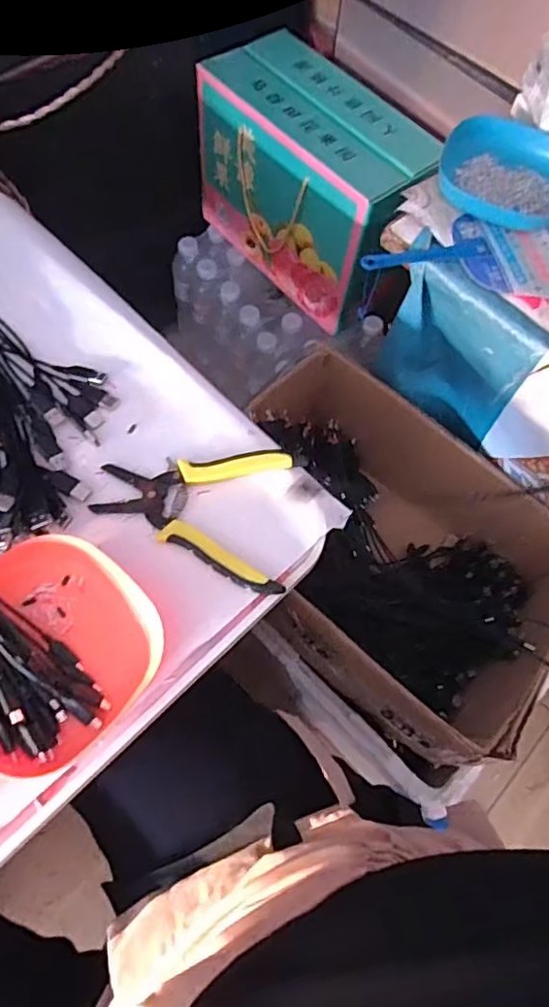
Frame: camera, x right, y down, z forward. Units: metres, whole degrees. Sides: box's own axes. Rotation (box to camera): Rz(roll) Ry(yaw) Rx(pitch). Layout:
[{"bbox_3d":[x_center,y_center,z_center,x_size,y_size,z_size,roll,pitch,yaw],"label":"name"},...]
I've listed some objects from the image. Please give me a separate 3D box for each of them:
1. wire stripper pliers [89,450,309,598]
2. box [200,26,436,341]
[{"bbox_3d":[-0.059,-0.004,0.457,0.152,0.011,0.117,14,66,1],"label":"wire stripper pliers"},{"bbox_3d":[0.053,-0.475,0.868,0.170,0.240,0.333,-38,75,-19],"label":"box"}]

